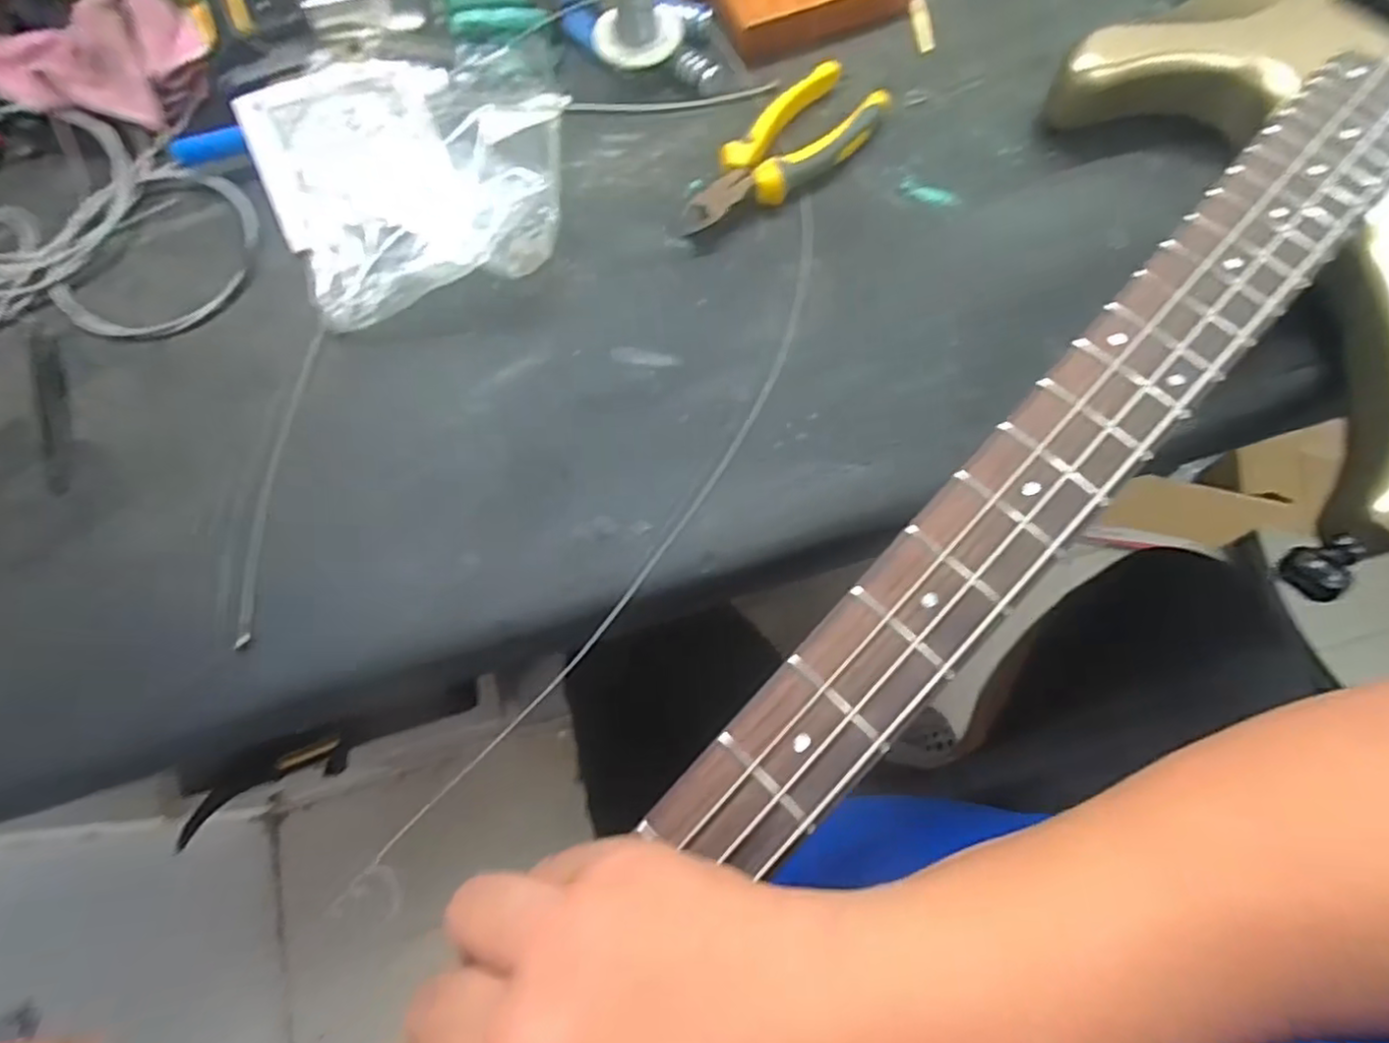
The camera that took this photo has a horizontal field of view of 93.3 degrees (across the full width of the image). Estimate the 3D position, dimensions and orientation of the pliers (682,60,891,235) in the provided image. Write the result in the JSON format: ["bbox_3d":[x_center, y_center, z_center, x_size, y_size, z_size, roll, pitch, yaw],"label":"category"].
[{"bbox_3d":[0.052,-0.216,0.388,0.052,0.020,0.148,39,76,14],"label":"pliers"}]

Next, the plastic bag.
[{"bbox_3d":[-0.156,-0.201,0.374,0.166,0.032,0.180,-23,71,-6],"label":"plastic bag"}]

